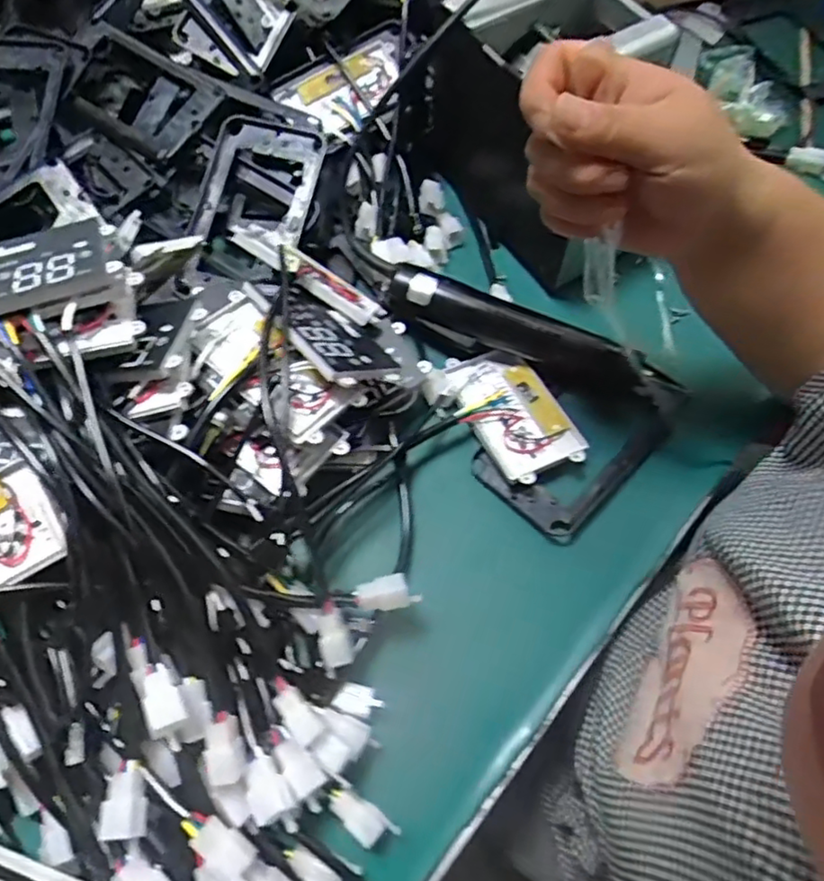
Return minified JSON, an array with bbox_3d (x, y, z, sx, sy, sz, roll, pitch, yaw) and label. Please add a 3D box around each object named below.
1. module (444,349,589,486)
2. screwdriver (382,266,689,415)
[{"bbox_3d":[0.072,-0.022,0.459,0.065,0.023,0.114,-28,68,-10],"label":"module"},{"bbox_3d":[0.088,-0.077,0.463,0.226,0.032,0.036,21,68,11],"label":"screwdriver"}]

